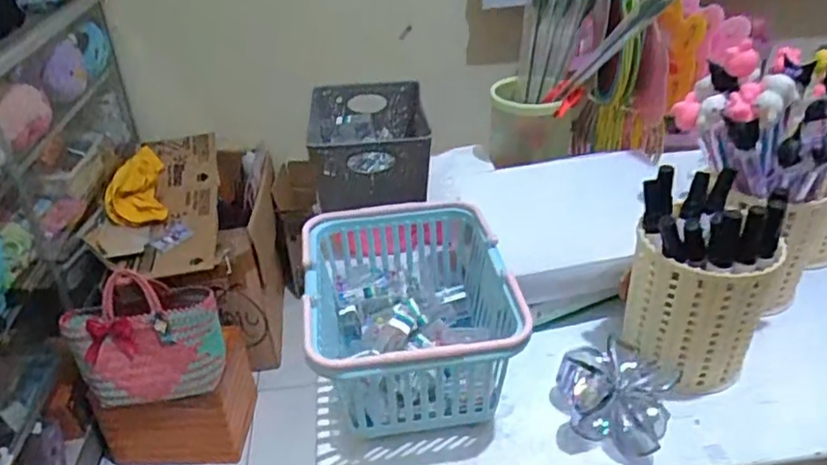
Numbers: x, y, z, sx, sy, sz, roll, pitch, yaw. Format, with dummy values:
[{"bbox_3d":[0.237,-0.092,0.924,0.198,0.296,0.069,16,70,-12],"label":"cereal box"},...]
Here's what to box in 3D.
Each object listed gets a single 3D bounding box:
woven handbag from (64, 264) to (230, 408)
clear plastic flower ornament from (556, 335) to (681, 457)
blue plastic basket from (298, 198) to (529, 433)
[{"bbox_3d":[-0.619,0.252,1.443,0.332,0.279,0.114,-9,34,-9],"label":"woven handbag"},{"bbox_3d":[0.128,0.099,0.395,0.068,0.036,0.071,10,35,19],"label":"clear plastic flower ornament"},{"bbox_3d":[-0.004,0.055,0.415,0.123,0.079,0.155,-7,33,-7],"label":"blue plastic basket"}]

